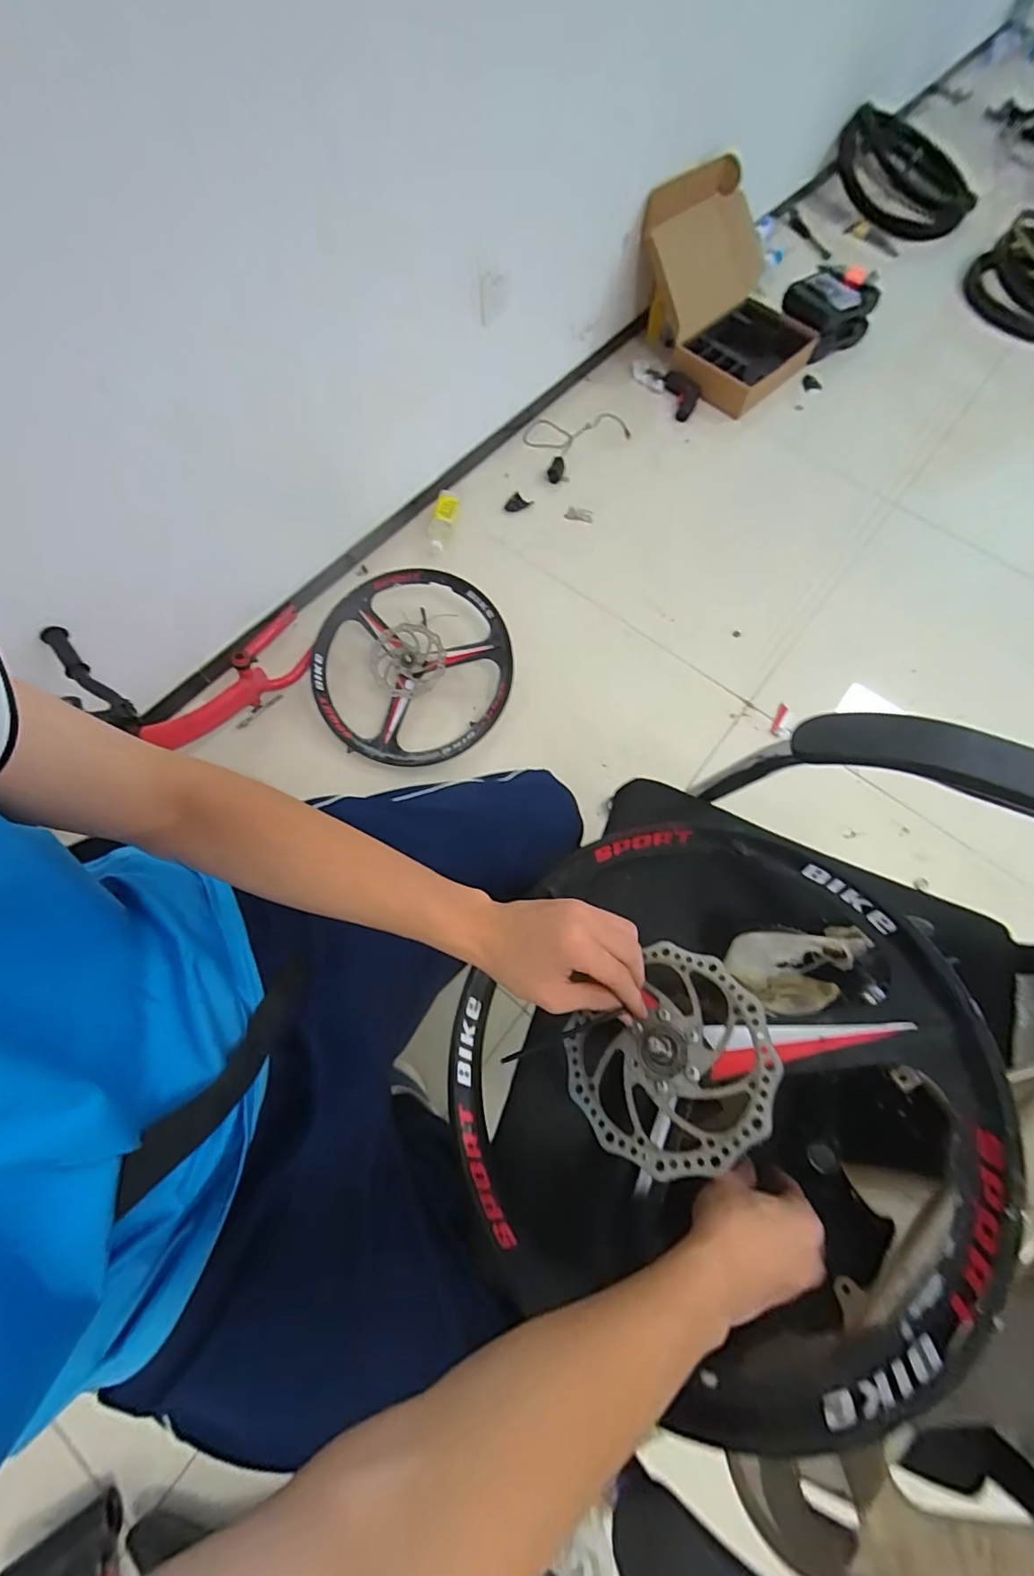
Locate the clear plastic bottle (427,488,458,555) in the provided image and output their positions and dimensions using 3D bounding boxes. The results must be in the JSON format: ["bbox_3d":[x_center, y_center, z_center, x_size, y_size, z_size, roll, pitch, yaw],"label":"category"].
[{"bbox_3d":[-0.173,-0.648,1.250,0.066,0.064,0.183,14,69,3],"label":"clear plastic bottle"}]

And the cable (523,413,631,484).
[{"bbox_3d":[0.147,-0.976,1.452,0.225,0.032,0.347,41,73,13],"label":"cable"}]

